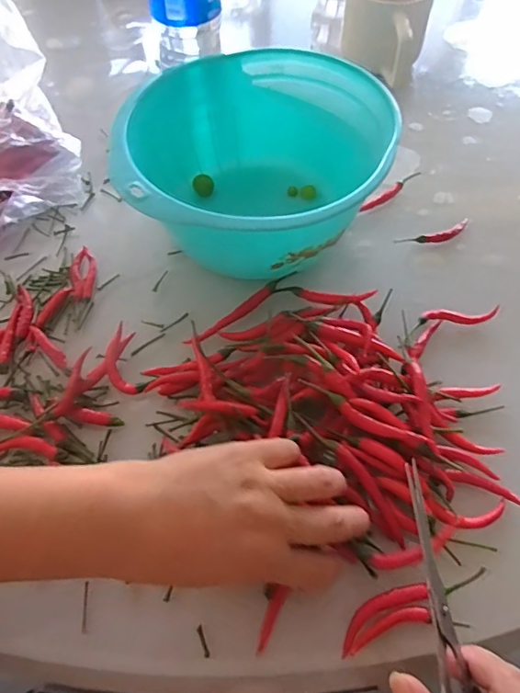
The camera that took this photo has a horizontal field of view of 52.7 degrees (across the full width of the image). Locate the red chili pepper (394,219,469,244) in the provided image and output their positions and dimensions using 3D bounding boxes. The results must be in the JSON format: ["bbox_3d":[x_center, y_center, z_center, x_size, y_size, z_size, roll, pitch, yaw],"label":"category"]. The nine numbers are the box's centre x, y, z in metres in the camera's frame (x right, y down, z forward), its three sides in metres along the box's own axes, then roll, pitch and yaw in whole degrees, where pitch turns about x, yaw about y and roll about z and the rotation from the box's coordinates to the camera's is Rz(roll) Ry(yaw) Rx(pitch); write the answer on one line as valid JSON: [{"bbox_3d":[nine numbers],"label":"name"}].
[{"bbox_3d":[0.157,-0.099,0.472,0.072,0.006,0.014,-18,61,-10],"label":"red chili pepper"}]

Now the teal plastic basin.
[{"bbox_3d":[-0.001,-0.153,0.445,0.198,0.098,0.211,0,59,0],"label":"teal plastic basin"}]

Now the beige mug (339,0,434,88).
[{"bbox_3d":[0.129,-0.340,0.561,0.090,0.085,0.091,15,60,10],"label":"beige mug"}]

